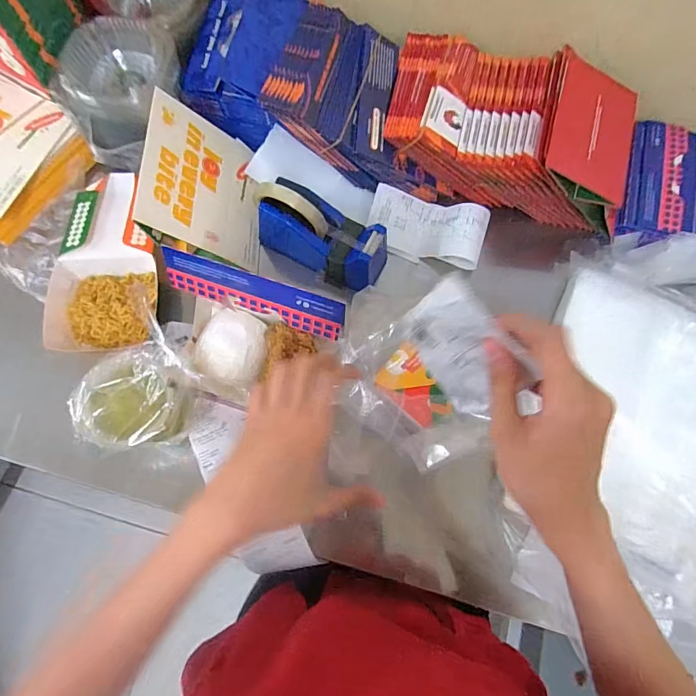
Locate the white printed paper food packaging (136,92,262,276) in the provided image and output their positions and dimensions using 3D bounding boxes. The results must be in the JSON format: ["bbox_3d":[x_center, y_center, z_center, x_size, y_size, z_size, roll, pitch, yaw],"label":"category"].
[{"bbox_3d":[-0.168,-0.196,0.524,0.006,0.156,0.168,-12,69,38],"label":"white printed paper food packaging"}]

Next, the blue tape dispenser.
[{"bbox_3d":[-0.034,-0.139,0.519,0.164,0.078,0.071,27,74,6],"label":"blue tape dispenser"}]

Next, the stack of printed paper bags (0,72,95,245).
[{"bbox_3d":[-0.453,-0.251,0.561,0.193,0.046,0.185,30,75,7],"label":"stack of printed paper bags"}]

